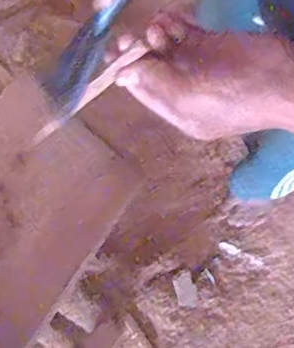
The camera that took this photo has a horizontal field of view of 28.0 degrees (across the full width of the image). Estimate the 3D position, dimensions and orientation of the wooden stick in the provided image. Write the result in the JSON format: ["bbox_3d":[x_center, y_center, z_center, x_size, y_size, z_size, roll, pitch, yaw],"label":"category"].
[{"bbox_3d":[-0.052,-0.058,0.466,0.132,0.012,0.008,-35,77,37],"label":"wooden stick"}]

